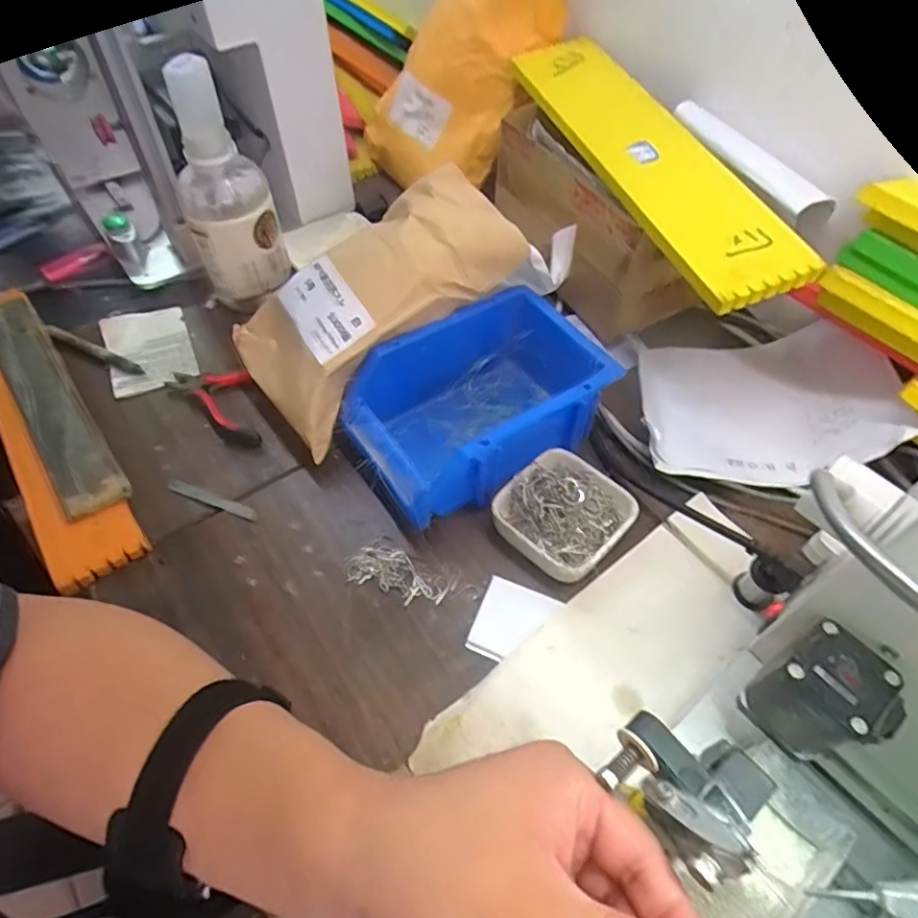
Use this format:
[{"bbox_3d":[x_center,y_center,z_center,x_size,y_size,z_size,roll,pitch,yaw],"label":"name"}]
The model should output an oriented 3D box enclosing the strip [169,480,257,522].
[{"bbox_3d":[-0.189,0.030,0.464,0.082,0.005,0.009,21,57,15],"label":"strip"}]

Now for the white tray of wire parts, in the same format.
[{"bbox_3d":[0.073,0.041,0.435,0.089,0.028,0.081,-37,61,-24],"label":"white tray of wire parts"}]

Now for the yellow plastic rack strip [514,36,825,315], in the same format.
[{"bbox_3d":[0.142,-0.248,0.485,0.082,0.013,0.348,-21,61,-6],"label":"yellow plastic rack strip"}]

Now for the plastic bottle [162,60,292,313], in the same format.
[{"bbox_3d":[-0.208,-0.235,0.545,0.075,0.179,0.100,-17,55,-11],"label":"plastic bottle"}]

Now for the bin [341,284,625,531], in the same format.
[{"bbox_3d":[0.022,-0.043,0.474,0.200,0.084,0.123,-27,58,-18],"label":"bin"}]

